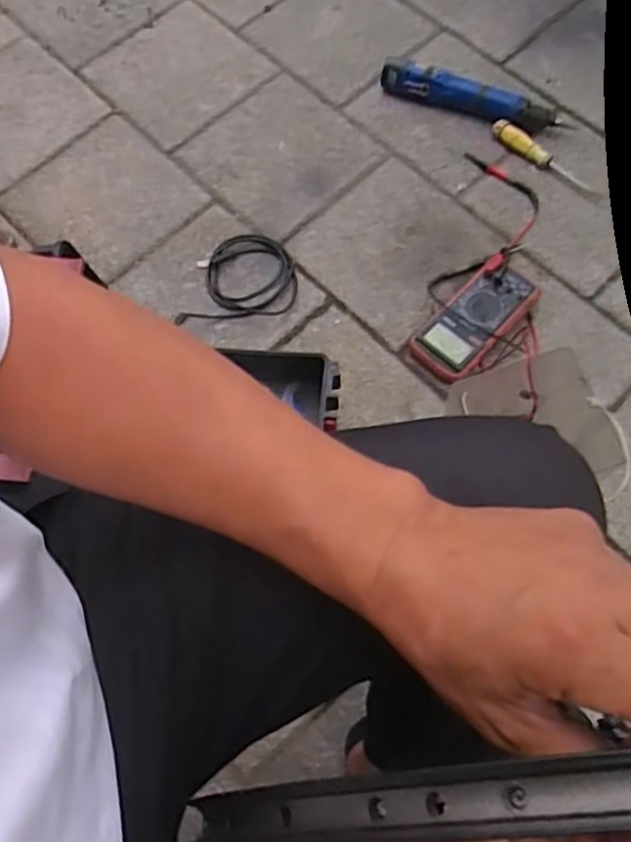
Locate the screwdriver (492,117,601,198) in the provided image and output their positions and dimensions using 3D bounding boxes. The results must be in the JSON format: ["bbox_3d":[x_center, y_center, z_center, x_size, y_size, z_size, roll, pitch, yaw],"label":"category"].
[{"bbox_3d":[0.343,-0.392,1.011,0.186,0.026,0.026,38,75,16],"label":"screwdriver"}]

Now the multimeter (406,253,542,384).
[{"bbox_3d":[0.212,-0.136,0.904,0.089,0.035,0.180,42,76,17],"label":"multimeter"}]

